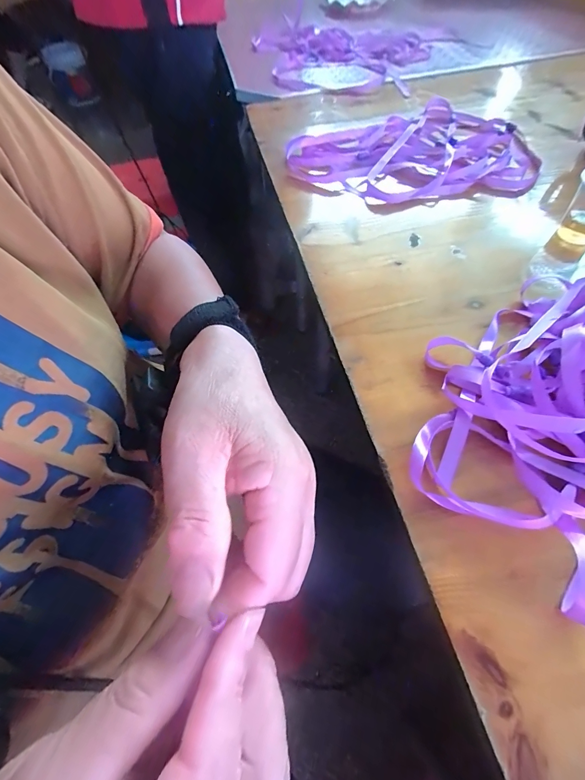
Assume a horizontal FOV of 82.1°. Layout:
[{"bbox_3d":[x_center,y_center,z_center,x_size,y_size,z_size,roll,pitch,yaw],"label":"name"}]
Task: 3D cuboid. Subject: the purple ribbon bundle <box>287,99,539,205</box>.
[{"bbox_3d":[0.151,-0.321,0.443,0.294,0.026,0.231,-8,58,-1],"label":"purple ribbon bundle"}]

